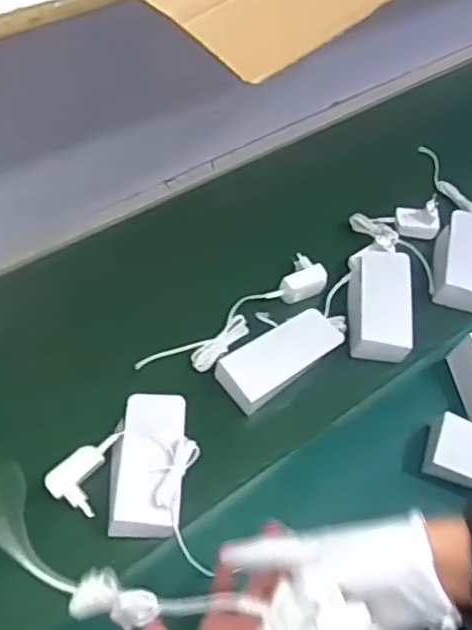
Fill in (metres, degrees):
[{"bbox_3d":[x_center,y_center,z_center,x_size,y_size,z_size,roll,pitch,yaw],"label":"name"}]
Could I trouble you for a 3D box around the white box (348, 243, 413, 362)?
[{"bbox_3d":[0.185,-0.021,0.818,0.082,0.037,0.174,6,55,-1],"label":"white box"}]

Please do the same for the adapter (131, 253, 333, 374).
[{"bbox_3d":[0.004,0.007,0.791,0.260,0.034,0.057,-34,65,-24],"label":"adapter"}]

